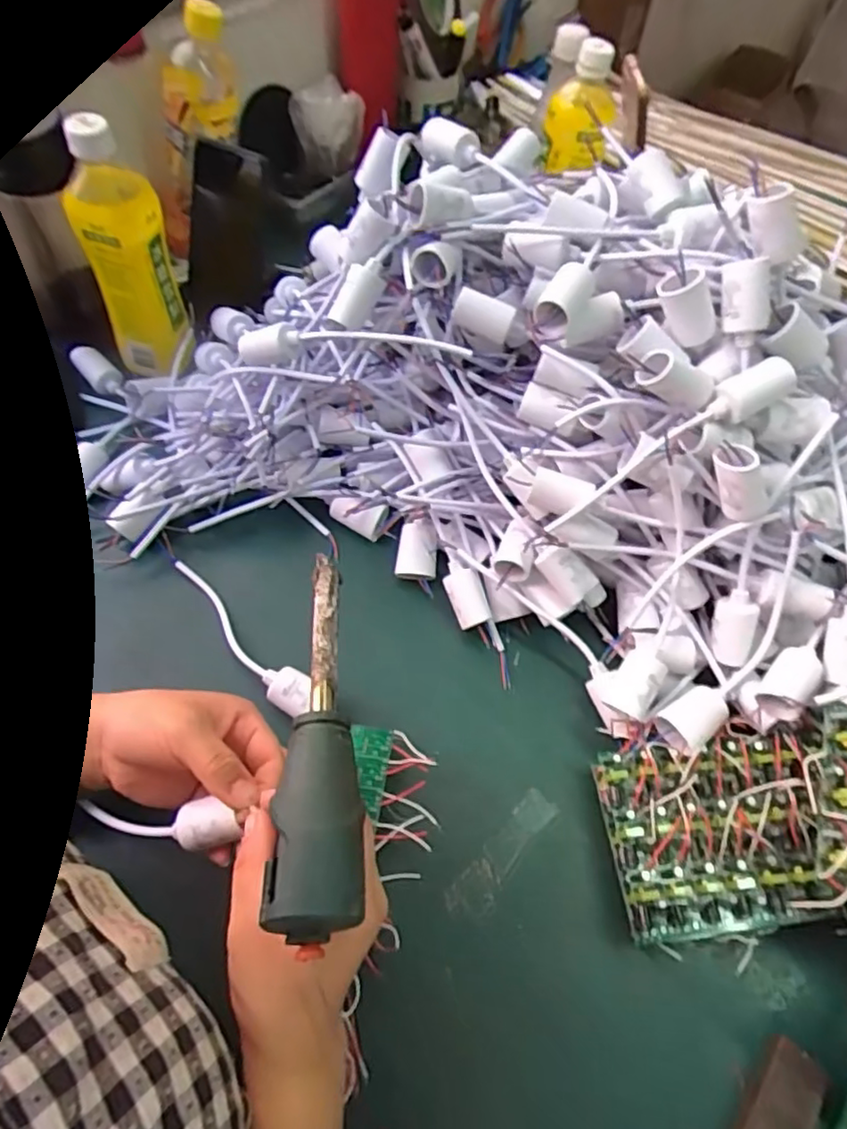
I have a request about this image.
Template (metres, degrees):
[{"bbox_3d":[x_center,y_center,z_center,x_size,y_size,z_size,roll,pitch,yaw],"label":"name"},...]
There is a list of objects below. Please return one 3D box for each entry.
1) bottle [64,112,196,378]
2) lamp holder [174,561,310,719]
[{"bbox_3d":[-0.247,-0.252,0.547,0.067,0.201,0.049,-21,62,-16],"label":"bottle"},{"bbox_3d":[-0.141,0.054,0.485,0.167,0.025,0.028,39,66,19],"label":"lamp holder"}]

